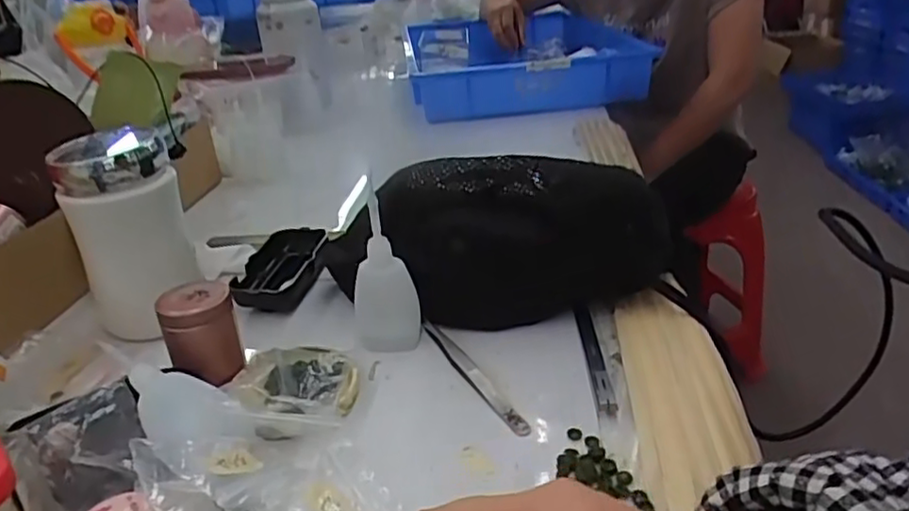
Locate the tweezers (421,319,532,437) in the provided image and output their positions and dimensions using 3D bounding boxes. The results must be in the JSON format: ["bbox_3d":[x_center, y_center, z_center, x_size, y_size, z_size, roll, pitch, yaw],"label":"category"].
[{"bbox_3d":[0.008,0.074,0.430,0.012,0.006,0.135,-16,30,-24],"label":"tweezers"}]

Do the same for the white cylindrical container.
[{"bbox_3d":[-0.233,-0.015,0.476,0.074,0.142,0.061,-13,29,-19],"label":"white cylindrical container"}]

